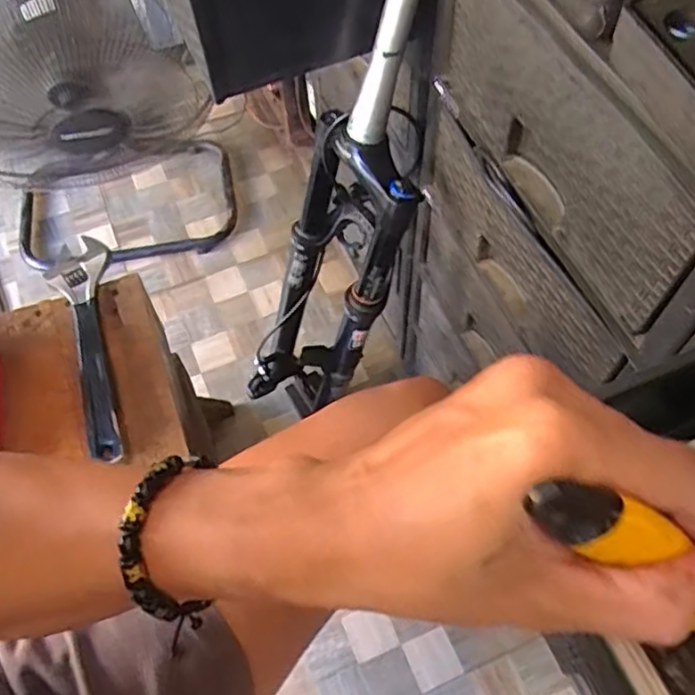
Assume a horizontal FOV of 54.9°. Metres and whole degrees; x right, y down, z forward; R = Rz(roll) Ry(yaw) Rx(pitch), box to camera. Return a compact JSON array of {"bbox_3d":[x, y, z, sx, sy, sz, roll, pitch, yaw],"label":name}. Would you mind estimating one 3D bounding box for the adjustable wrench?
[{"bbox_3d":[-0.276,-0.009,0.715,0.061,0.018,0.273,-16,62,-7],"label":"adjustable wrench"}]

